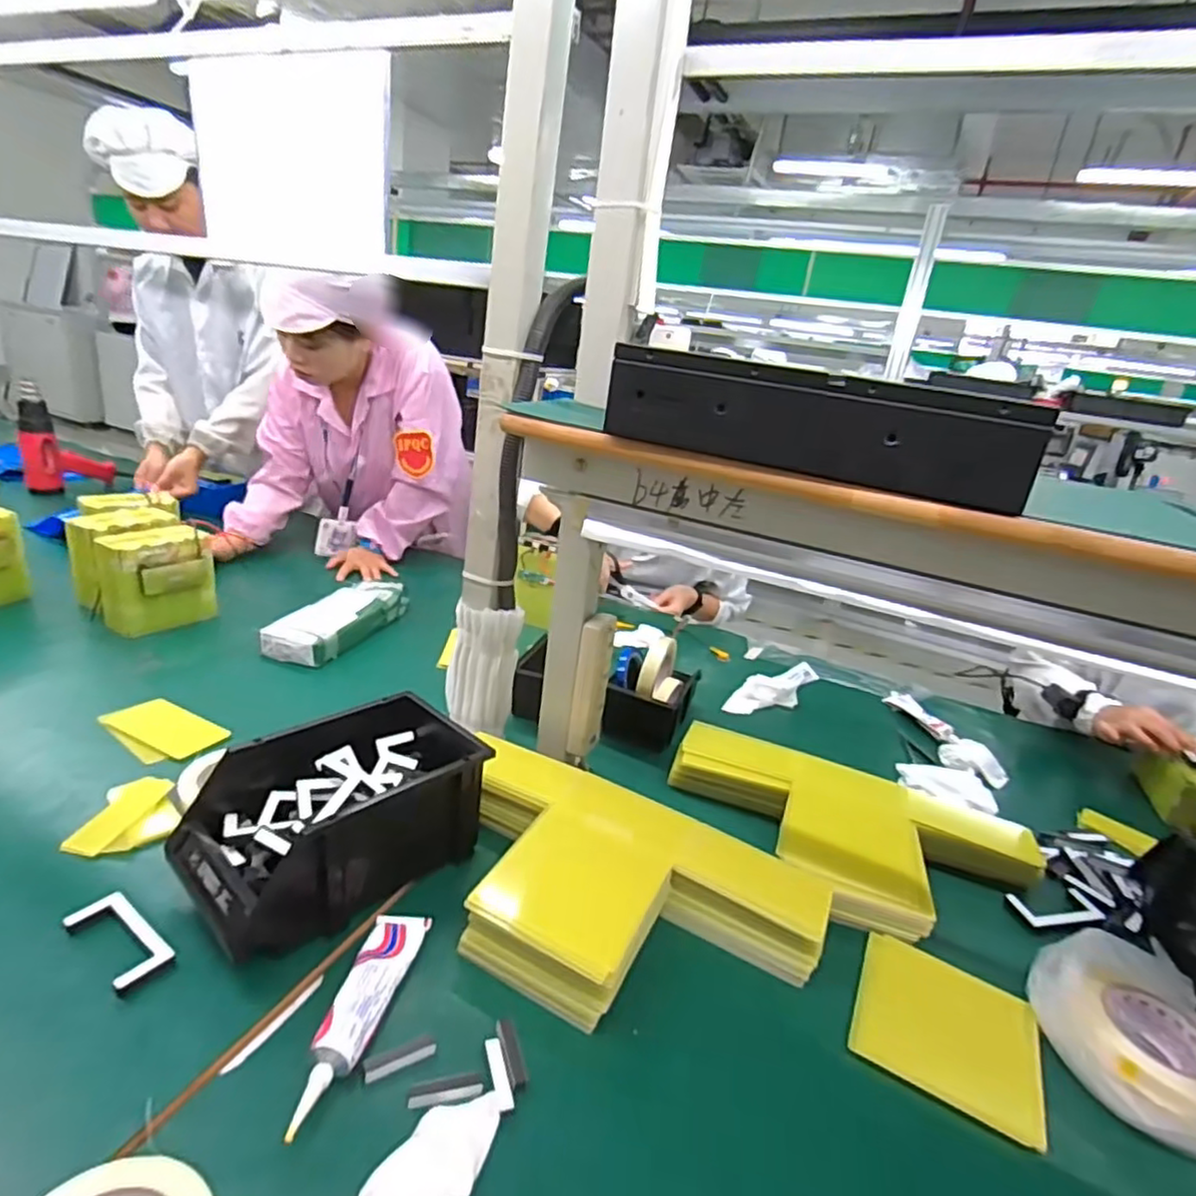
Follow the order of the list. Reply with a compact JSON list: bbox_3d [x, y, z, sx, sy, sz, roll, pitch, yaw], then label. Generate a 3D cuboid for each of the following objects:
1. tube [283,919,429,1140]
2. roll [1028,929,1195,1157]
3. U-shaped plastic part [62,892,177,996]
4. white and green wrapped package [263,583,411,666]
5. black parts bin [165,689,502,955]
[{"bbox_3d":[-0.179,0.311,0.517,0.045,0.023,0.180,9,21,1],"label":"tube"},{"bbox_3d":[0.467,0.370,0.565,0.141,0.067,0.162,7,21,-4],"label":"roll"},{"bbox_3d":[-0.389,0.278,0.547,0.101,0.010,0.044,20,24,29],"label":"U-shaped plastic part"},{"bbox_3d":[-0.427,0.029,1.131,0.104,0.054,0.270,14,23,15],"label":"white and green wrapped package"},{"bbox_3d":[-0.249,0.203,0.653,0.165,0.112,0.262,23,25,35],"label":"black parts bin"}]

